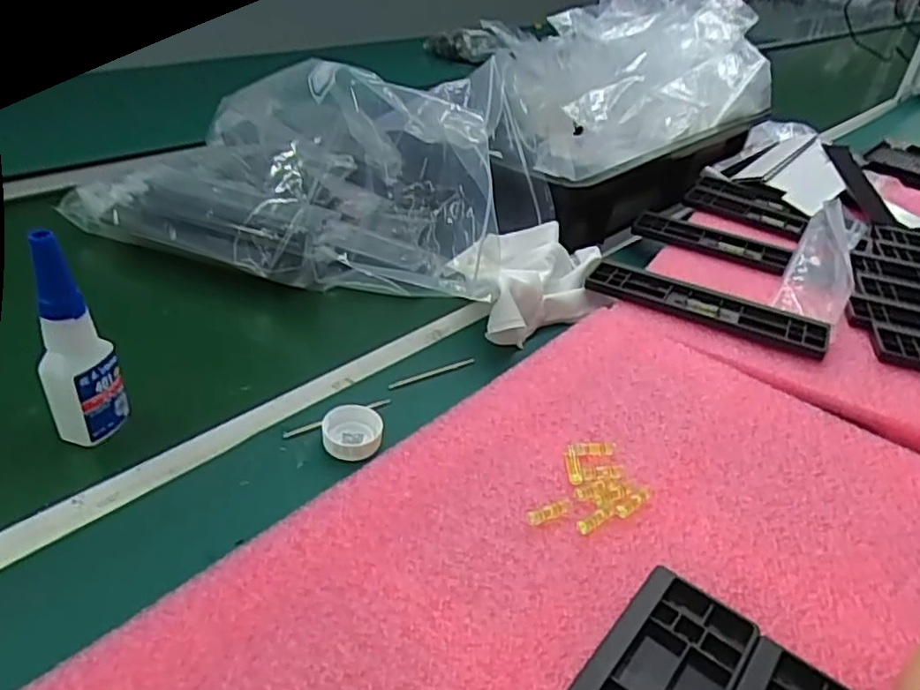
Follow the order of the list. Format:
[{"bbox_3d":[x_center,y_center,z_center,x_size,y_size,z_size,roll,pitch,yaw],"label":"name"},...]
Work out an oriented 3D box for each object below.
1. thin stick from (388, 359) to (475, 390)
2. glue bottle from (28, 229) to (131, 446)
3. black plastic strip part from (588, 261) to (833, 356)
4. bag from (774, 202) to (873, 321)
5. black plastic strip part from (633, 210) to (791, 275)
[{"bbox_3d":[-0.016,0.017,0.402,0.061,0.004,0.004,-17,39,-30],"label":"thin stick"},{"bbox_3d":[-0.193,-0.003,0.325,0.020,0.111,0.031,12,33,19],"label":"glue bottle"},{"bbox_3d":[0.167,-0.027,0.455,0.157,0.011,0.043,19,35,19],"label":"black plastic strip part"},{"bbox_3d":[0.283,-0.071,0.507,0.044,0.033,0.168,22,37,24],"label":"bag"},{"bbox_3d":[0.209,-0.088,0.556,0.125,0.013,0.049,22,37,23],"label":"black plastic strip part"}]

